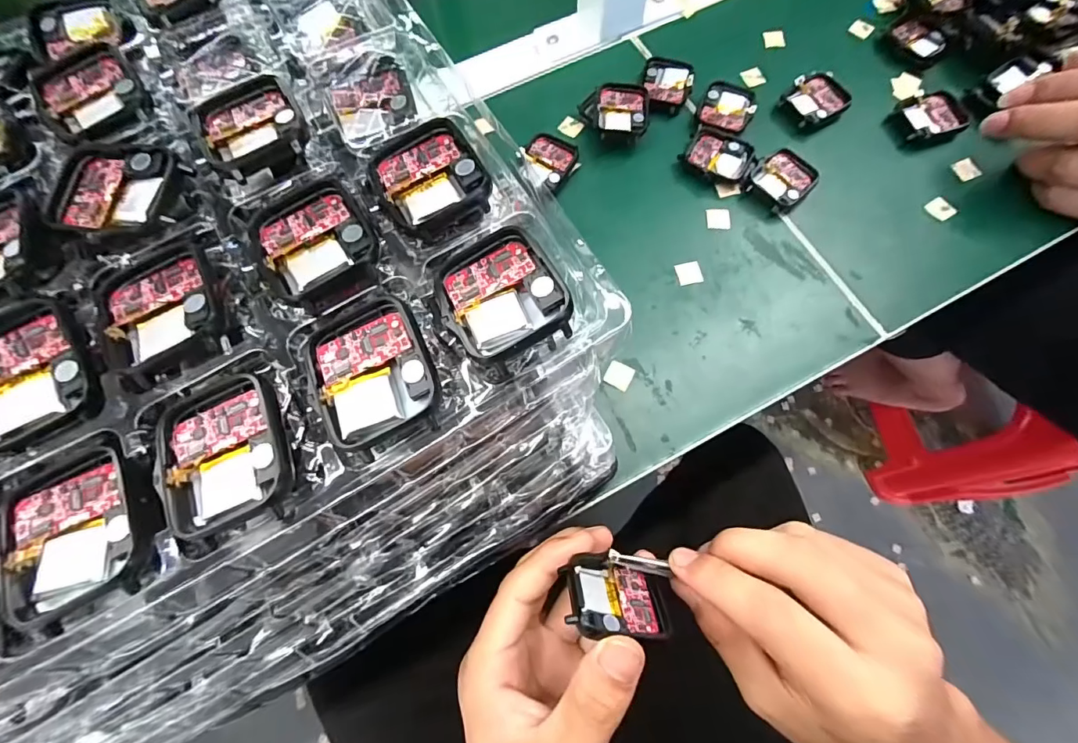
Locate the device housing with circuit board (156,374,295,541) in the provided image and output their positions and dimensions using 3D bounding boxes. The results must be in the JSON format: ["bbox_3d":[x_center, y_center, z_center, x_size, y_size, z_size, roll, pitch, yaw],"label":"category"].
[{"bbox_3d":[-0.096,0.023,0.140,0.038,0.008,0.045,-26,73,-8],"label":"device housing with circuit board"}]

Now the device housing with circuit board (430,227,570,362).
[{"bbox_3d":[-0.014,-0.026,0.150,0.039,0.009,0.045,-24,72,-7],"label":"device housing with circuit board"}]

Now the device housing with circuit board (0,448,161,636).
[{"bbox_3d":[-0.134,0.047,0.136,0.044,0.005,0.046,-21,72,-6],"label":"device housing with circuit board"}]

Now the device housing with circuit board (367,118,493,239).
[{"bbox_3d":[-0.040,-0.072,0.167,0.037,0.007,0.048,-25,72,-7],"label":"device housing with circuit board"}]

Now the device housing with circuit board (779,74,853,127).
[{"bbox_3d":[0.205,-0.200,0.343,0.045,0.014,0.039,-30,73,-9],"label":"device housing with circuit board"}]

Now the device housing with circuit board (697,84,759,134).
[{"bbox_3d":[0.138,-0.193,0.338,0.038,0.007,0.043,18,73,7],"label":"device housing with circuit board"}]

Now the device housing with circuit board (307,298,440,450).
[{"bbox_3d":[-0.053,0.000,0.145,0.038,0.010,0.043,-18,72,-5],"label":"device housing with circuit board"}]

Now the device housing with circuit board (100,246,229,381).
[{"bbox_3d":[-0.126,-0.020,0.154,0.037,0.007,0.048,-28,73,-8],"label":"device housing with circuit board"}]

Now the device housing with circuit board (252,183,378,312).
[{"bbox_3d":[-0.076,-0.044,0.158,0.037,0.005,0.048,-25,72,-7],"label":"device housing with circuit board"}]

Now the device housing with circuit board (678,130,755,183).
[{"bbox_3d":[0.126,-0.151,0.323,0.046,0.007,0.036,33,75,12],"label":"device housing with circuit board"}]

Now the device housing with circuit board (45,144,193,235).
[{"bbox_3d":[-0.157,-0.067,0.170,0.048,0.005,0.037,6,71,3],"label":"device housing with circuit board"}]

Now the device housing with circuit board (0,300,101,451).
[{"bbox_3d":[-0.166,-0.002,0.149,0.038,0.006,0.046,-25,72,-7],"label":"device housing with circuit board"}]

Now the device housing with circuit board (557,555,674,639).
[{"bbox_3d":[0.034,0.098,0.201,0.045,0.006,0.037,11,27,-17],"label":"device housing with circuit board"}]

